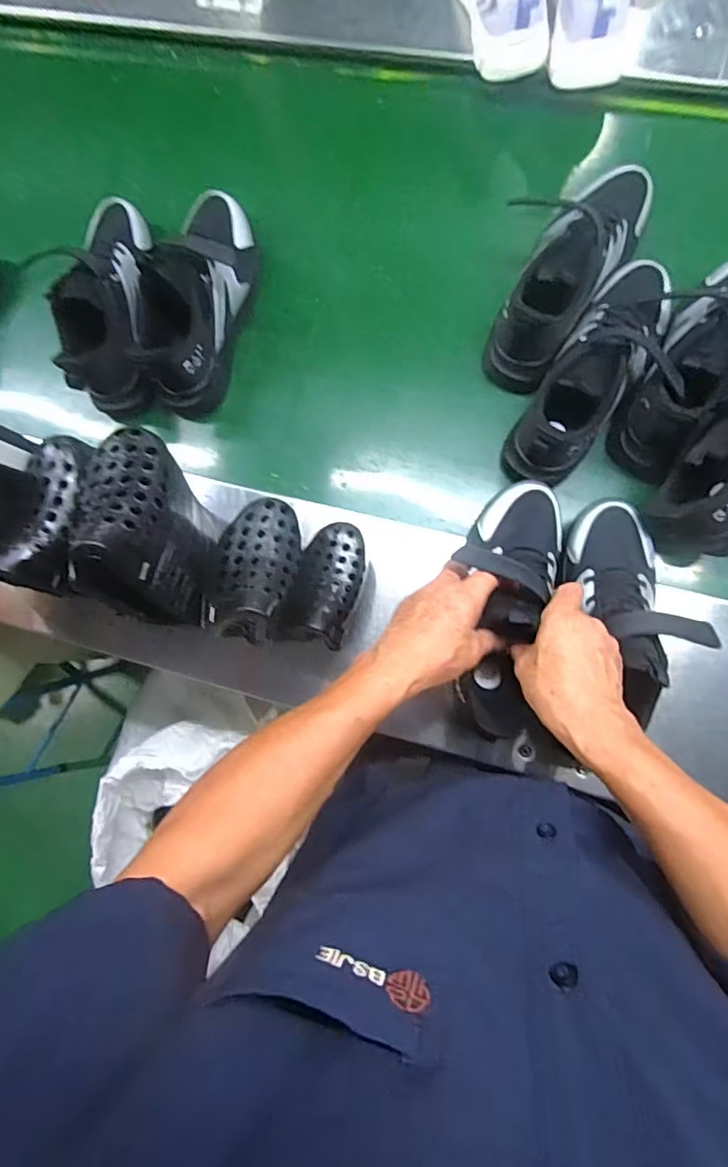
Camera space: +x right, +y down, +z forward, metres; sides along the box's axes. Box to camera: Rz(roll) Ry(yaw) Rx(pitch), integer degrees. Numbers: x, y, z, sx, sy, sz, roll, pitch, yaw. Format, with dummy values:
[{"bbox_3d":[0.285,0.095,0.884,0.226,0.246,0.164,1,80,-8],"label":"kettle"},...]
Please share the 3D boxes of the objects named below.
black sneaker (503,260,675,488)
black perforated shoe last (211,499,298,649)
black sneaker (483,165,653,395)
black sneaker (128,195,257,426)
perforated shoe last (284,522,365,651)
[{"bbox_3d":[0.245,-0.225,0.551,0.083,0.103,0.255,33,91,8],"label":"black sneaker"},{"bbox_3d":[-0.099,-0.016,0.455,0.077,0.062,0.125,-2,86,7],"label":"black perforated shoe last"},{"bbox_3d":[0.227,-0.345,0.566,0.082,0.107,0.247,36,91,8],"label":"black sneaker"},{"bbox_3d":[-0.197,-0.335,0.592,0.078,0.128,0.245,15,88,8],"label":"black sneaker"},{"bbox_3d":[-0.035,-0.002,0.505,0.062,0.049,0.121,11,88,8],"label":"perforated shoe last"}]

